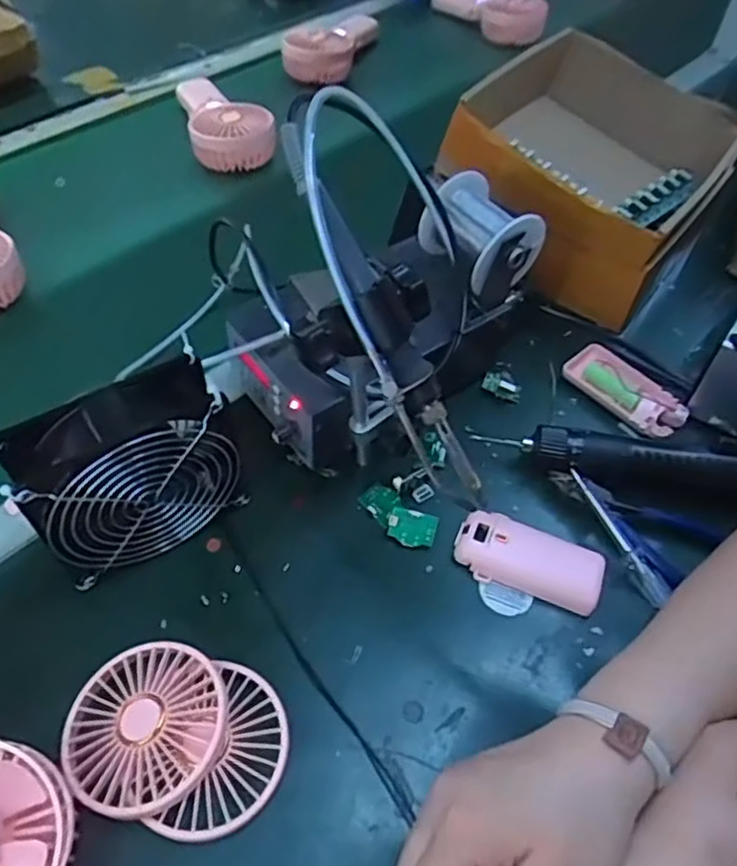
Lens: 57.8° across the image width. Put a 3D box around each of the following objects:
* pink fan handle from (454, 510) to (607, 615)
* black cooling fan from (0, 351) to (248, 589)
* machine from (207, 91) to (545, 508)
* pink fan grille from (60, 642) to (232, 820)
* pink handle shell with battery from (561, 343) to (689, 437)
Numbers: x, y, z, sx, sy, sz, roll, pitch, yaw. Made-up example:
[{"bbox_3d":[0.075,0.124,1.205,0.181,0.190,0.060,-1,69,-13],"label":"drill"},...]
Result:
[{"bbox_3d":[0.106,0.082,0.438,0.094,0.020,0.042,16,52,10],"label":"pink fan handle"},{"bbox_3d":[-0.140,0.028,0.402,0.121,0.115,0.057,-31,59,-25],"label":"black cooling fan"},{"bbox_3d":[0.007,-0.091,0.434,0.182,0.230,0.244,15,52,9],"label":"machine"},{"bbox_3d":[-0.120,0.158,0.362,0.085,0.017,0.085,2,51,-2],"label":"pink fan grille"},{"bbox_3d":[0.207,-0.035,0.534,0.049,0.020,0.095,-32,60,-26],"label":"pink handle shell with battery"}]

